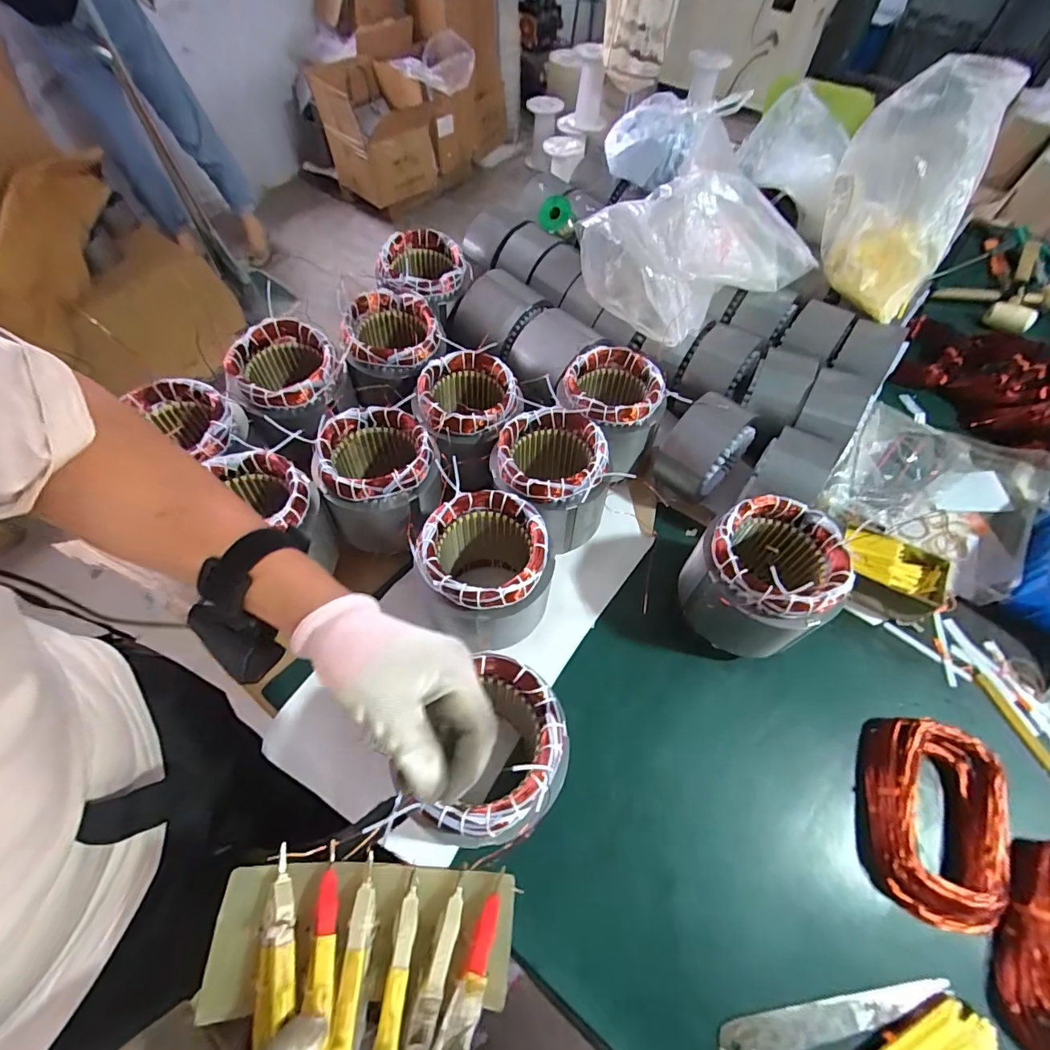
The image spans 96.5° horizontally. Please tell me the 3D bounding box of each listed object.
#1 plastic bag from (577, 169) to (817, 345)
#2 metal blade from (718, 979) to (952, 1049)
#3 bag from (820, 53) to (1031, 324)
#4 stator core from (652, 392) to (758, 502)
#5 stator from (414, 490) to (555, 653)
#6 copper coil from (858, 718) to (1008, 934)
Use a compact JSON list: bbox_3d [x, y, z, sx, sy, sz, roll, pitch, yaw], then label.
[{"bbox_3d":[0.269,-0.445,0.736,0.322,0.163,0.226,-32,65,-18],"label":"plastic bag"},{"bbox_3d":[0.288,0.456,0.431,0.227,0.008,0.030,-5,50,-7],"label":"metal blade"},{"bbox_3d":[0.561,-0.494,0.693,0.192,0.266,0.158,30,64,16],"label":"bag"},{"bbox_3d":[0.258,-0.117,0.687,0.100,0.116,0.118,39,67,20],"label":"stator core"},{"bbox_3d":[-0.044,0.050,0.557,0.141,0.135,0.139,0,60,-1],"label":"stator"},{"bbox_3d":[0.427,0.304,0.495,0.109,0.051,0.187,15,60,8],"label":"copper coil"}]

